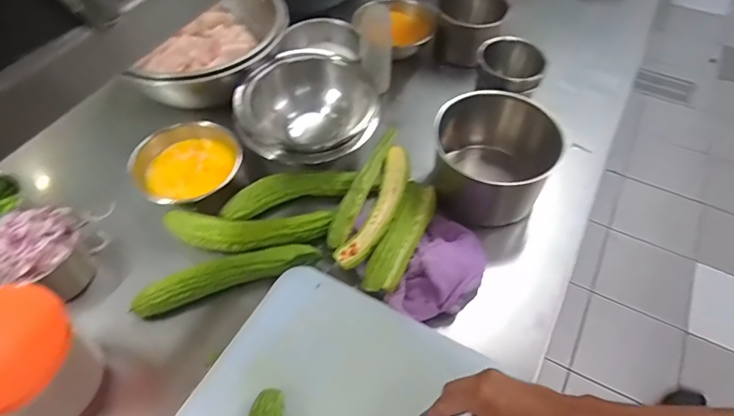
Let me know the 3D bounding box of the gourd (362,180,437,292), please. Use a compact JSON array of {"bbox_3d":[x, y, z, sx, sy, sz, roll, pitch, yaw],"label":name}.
[{"bbox_3d":[0.057,0.036,0.705,0.054,0.033,0.204,19,56,14],"label":"gourd"}]

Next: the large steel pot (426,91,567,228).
[{"bbox_3d":[0.198,-0.085,0.765,0.178,0.132,0.160,18,56,13],"label":"large steel pot"}]

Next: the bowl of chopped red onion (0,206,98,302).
[{"bbox_3d":[-0.465,0.077,0.668,0.096,0.144,0.119,14,55,10],"label":"bowl of chopped red onion"}]

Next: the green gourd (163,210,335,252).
[{"bbox_3d":[-0.179,0.034,0.704,0.244,0.035,0.055,-1,53,-1],"label":"green gourd"}]

